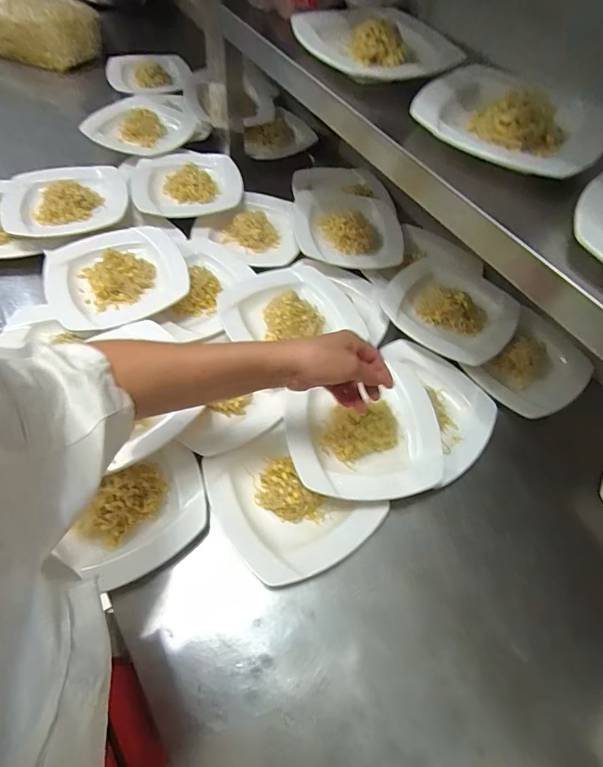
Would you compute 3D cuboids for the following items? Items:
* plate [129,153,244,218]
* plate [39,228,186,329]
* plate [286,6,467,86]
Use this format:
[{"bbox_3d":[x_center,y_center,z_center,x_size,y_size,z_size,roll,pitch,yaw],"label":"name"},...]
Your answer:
[{"bbox_3d":[-0.225,-0.396,0.802,0.219,0.048,0.188,-9,59,-12],"label":"plate"},{"bbox_3d":[-0.297,-0.169,0.651,0.215,0.042,0.197,-19,61,-17],"label":"plate"},{"bbox_3d":[0.087,-0.456,0.533,0.140,0.044,0.211,-32,66,-23],"label":"plate"}]

